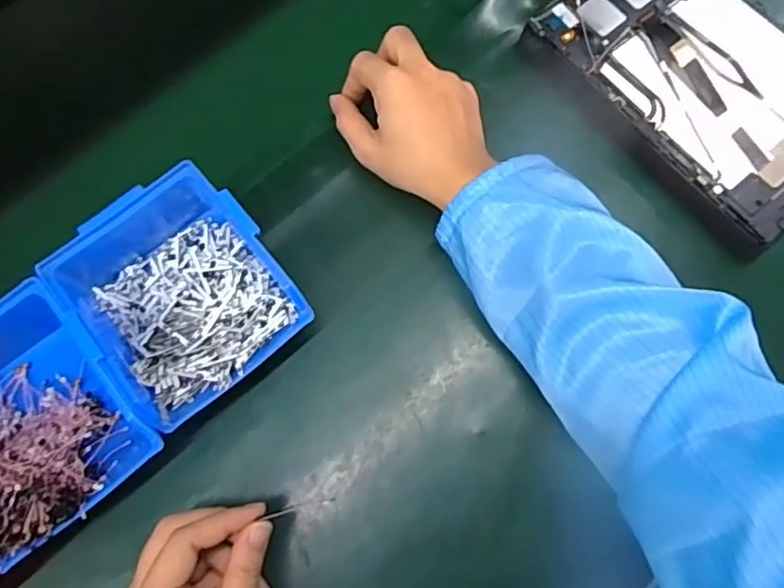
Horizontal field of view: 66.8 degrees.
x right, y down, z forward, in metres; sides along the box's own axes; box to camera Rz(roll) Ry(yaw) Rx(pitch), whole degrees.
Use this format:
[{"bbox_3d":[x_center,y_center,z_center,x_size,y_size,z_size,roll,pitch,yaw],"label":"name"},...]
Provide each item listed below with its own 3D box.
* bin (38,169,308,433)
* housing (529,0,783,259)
[{"bbox_3d":[-0.144,-0.001,0.408,0.125,0.070,0.146,-43,78,-9],"label":"bin"},{"bbox_3d":[0.234,-0.160,0.458,0.153,0.033,0.238,-38,77,-8],"label":"housing"}]

